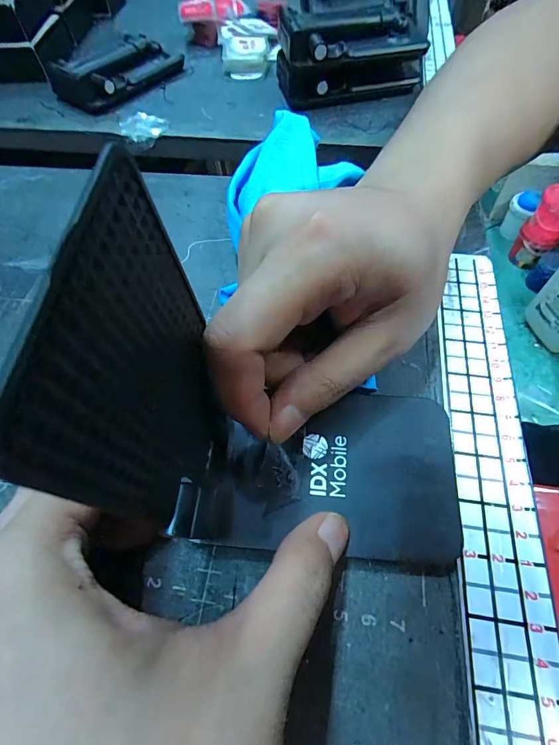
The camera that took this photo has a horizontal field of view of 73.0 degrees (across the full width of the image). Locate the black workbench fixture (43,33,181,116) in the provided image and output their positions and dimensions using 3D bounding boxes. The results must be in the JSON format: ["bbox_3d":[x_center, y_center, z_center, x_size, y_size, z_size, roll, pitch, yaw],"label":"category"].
[{"bbox_3d":[-0.138,-0.259,0.323,0.063,0.025,0.100,36,68,20],"label":"black workbench fixture"}]

